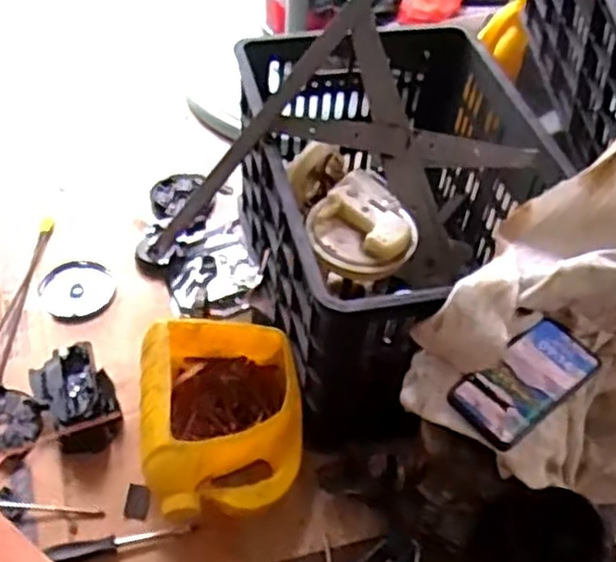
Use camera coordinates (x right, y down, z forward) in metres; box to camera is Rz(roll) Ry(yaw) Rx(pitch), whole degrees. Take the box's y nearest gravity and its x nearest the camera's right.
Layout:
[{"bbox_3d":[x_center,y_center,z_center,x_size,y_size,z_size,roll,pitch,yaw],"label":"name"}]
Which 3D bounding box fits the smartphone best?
[{"bbox_3d":[0.219,0.097,0.747,0.159,0.014,0.076,-31,61,-28],"label":"smartphone"}]

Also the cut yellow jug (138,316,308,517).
[{"bbox_3d":[-0.099,0.159,0.871,0.178,0.120,0.225,-4,51,-10],"label":"cut yellow jug"}]

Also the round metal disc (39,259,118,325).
[{"bbox_3d":[-0.322,0.013,1.059,0.113,0.015,0.100,36,55,25],"label":"round metal disc"}]

